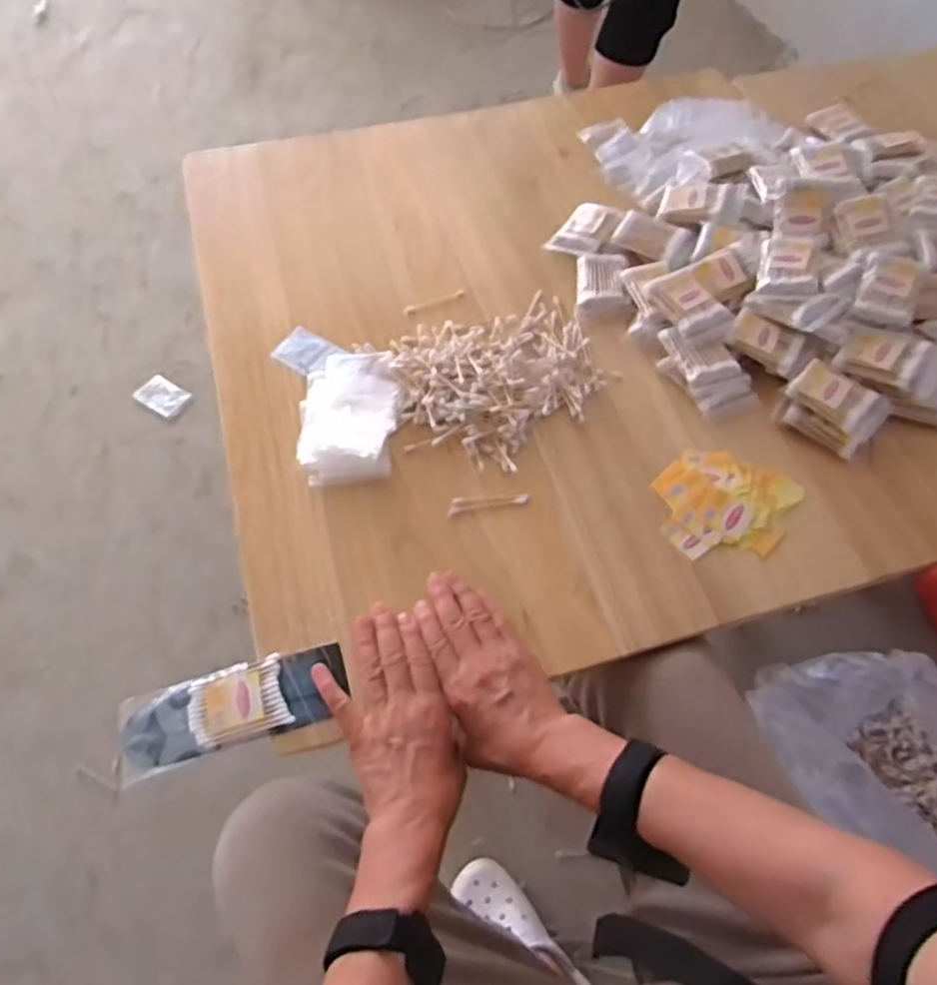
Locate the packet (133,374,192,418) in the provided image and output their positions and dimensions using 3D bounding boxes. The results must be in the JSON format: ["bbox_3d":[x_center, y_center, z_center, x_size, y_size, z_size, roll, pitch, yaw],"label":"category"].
[{"bbox_3d":[-0.584,-0.187,1.352,0.094,0.008,0.073,29,63,12],"label":"packet"}]

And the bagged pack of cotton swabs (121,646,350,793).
[{"bbox_3d":[-0.186,0.170,0.564,0.175,0.013,0.065,-17,63,-10],"label":"bagged pack of cotton swabs"}]

